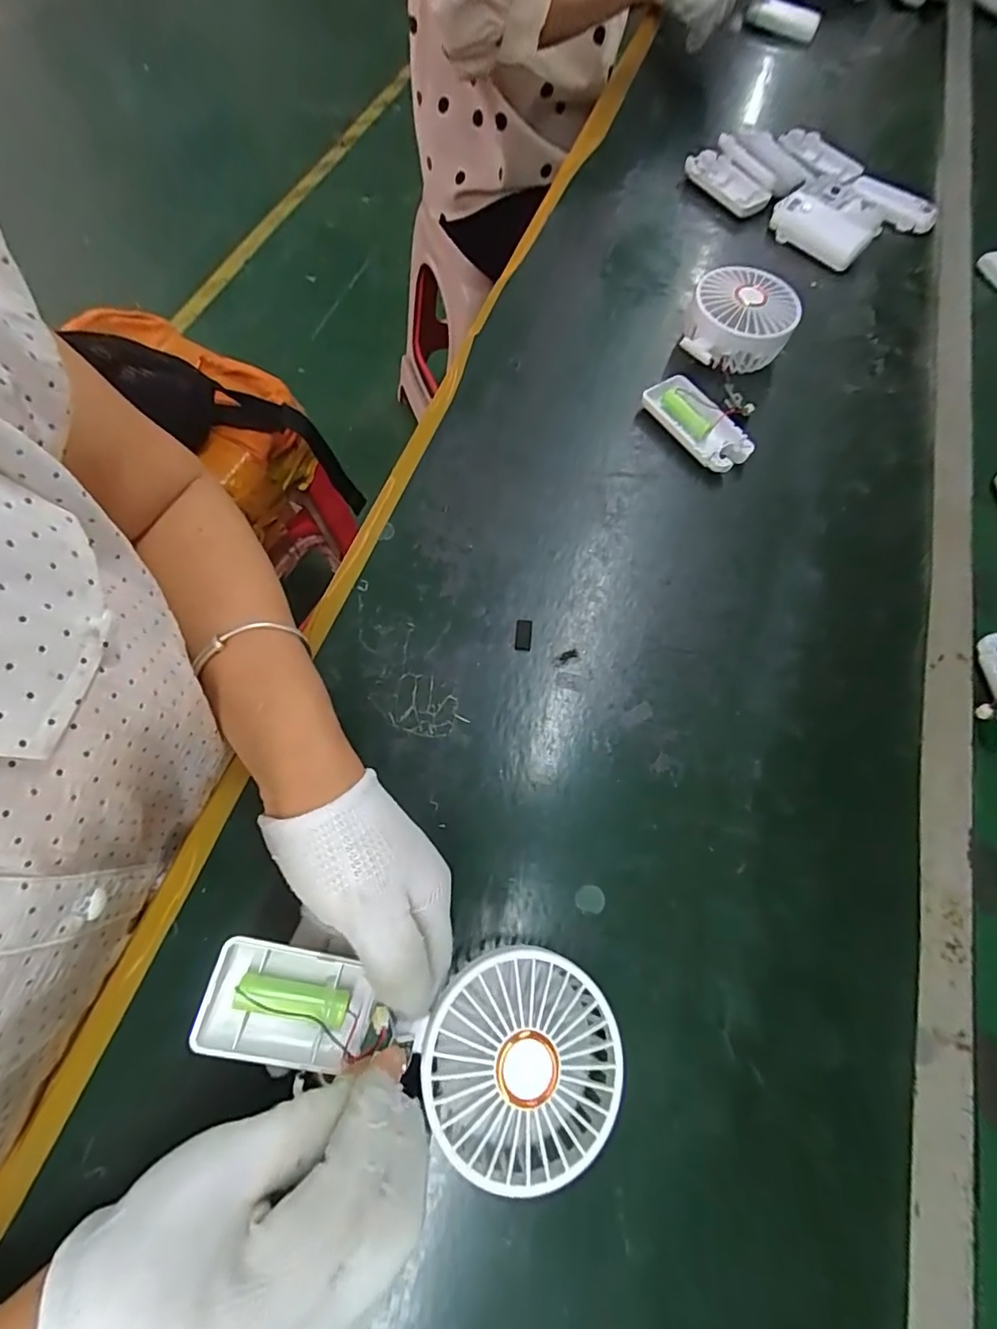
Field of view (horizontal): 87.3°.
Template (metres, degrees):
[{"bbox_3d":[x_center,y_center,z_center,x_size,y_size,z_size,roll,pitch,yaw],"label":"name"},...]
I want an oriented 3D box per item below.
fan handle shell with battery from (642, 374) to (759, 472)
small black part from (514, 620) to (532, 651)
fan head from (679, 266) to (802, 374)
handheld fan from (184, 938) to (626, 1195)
[{"bbox_3d":[0.162,-0.196,0.431,0.044,0.020,0.093,-32,72,-15],"label":"fan handle shell with battery"},{"bbox_3d":[0.017,-0.020,0.355,0.011,0.004,0.023,5,67,0],"label":"small black part"},{"bbox_3d":[0.209,-0.297,0.457,0.088,0.046,0.091,19,68,6],"label":"fan head"},{"bbox_3d":[-0.038,0.167,0.236,0.181,0.028,0.082,10,67,4],"label":"handheld fan"}]

